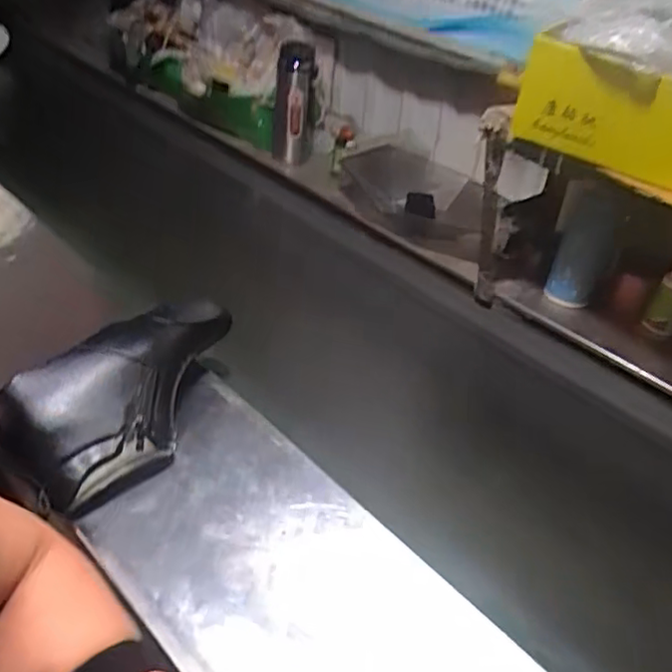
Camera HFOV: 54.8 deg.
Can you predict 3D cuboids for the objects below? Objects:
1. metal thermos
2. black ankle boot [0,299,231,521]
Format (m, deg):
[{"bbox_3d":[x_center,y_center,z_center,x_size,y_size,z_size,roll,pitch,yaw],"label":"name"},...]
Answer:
[{"bbox_3d":[-0.080,-0.421,1.236,0.073,0.243,0.087,1,38,-6],"label":"metal thermos"},{"bbox_3d":[-0.207,0.064,0.666,0.124,0.101,0.257,32,45,30],"label":"black ankle boot"}]

